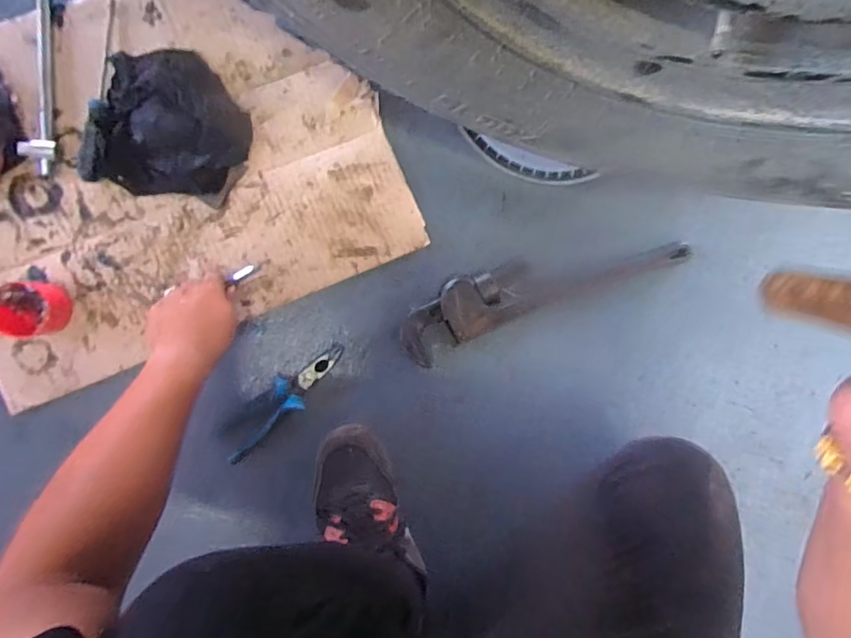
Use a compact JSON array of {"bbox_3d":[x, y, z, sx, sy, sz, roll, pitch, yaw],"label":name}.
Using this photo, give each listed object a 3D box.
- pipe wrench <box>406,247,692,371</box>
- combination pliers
[{"bbox_3d":[0.159,-0.051,0.688,0.411,0.033,0.097,-22,93,-5],"label":"pipe wrench"},{"bbox_3d":[-0.190,0.108,0.660,0.202,0.027,0.054,-38,94,-4],"label":"combination pliers"}]

